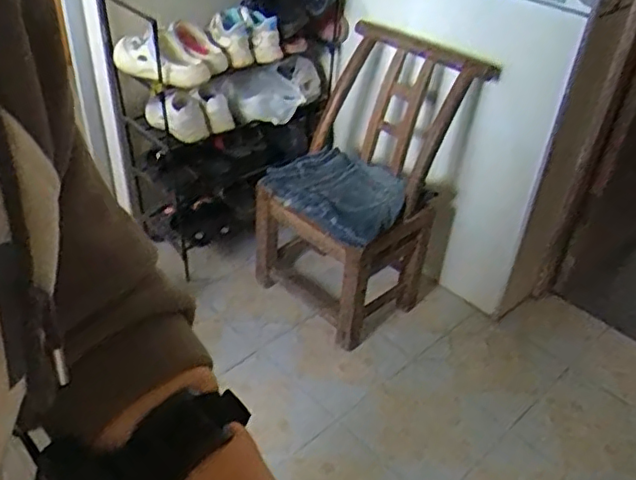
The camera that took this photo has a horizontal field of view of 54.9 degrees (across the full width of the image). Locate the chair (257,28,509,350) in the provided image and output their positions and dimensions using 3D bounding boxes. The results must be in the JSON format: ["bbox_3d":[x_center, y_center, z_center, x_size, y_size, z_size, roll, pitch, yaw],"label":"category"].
[{"bbox_3d":[0.100,-0.138,1.610,0.459,0.710,0.371,29,44,30],"label":"chair"}]

